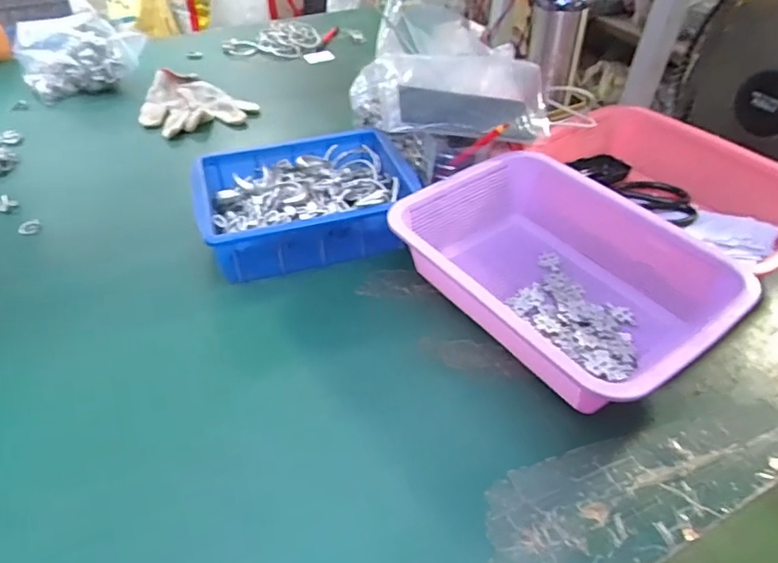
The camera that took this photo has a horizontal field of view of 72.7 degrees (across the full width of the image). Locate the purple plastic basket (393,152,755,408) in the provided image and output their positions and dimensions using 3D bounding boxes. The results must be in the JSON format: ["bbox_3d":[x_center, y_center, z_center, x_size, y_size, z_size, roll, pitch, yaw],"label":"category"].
[{"bbox_3d":[0.164,-0.004,0.538,0.220,0.096,0.300,-23,49,-26],"label":"purple plastic basket"}]

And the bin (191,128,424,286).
[{"bbox_3d":[-0.100,-0.099,0.642,0.247,0.082,0.184,-11,45,-15],"label":"bin"}]

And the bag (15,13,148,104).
[{"bbox_3d":[-0.527,-0.390,0.919,0.203,0.111,0.090,-17,46,-20],"label":"bag"}]

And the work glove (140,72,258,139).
[{"bbox_3d":[-0.330,-0.289,0.871,0.186,0.043,0.148,27,48,23],"label":"work glove"}]

